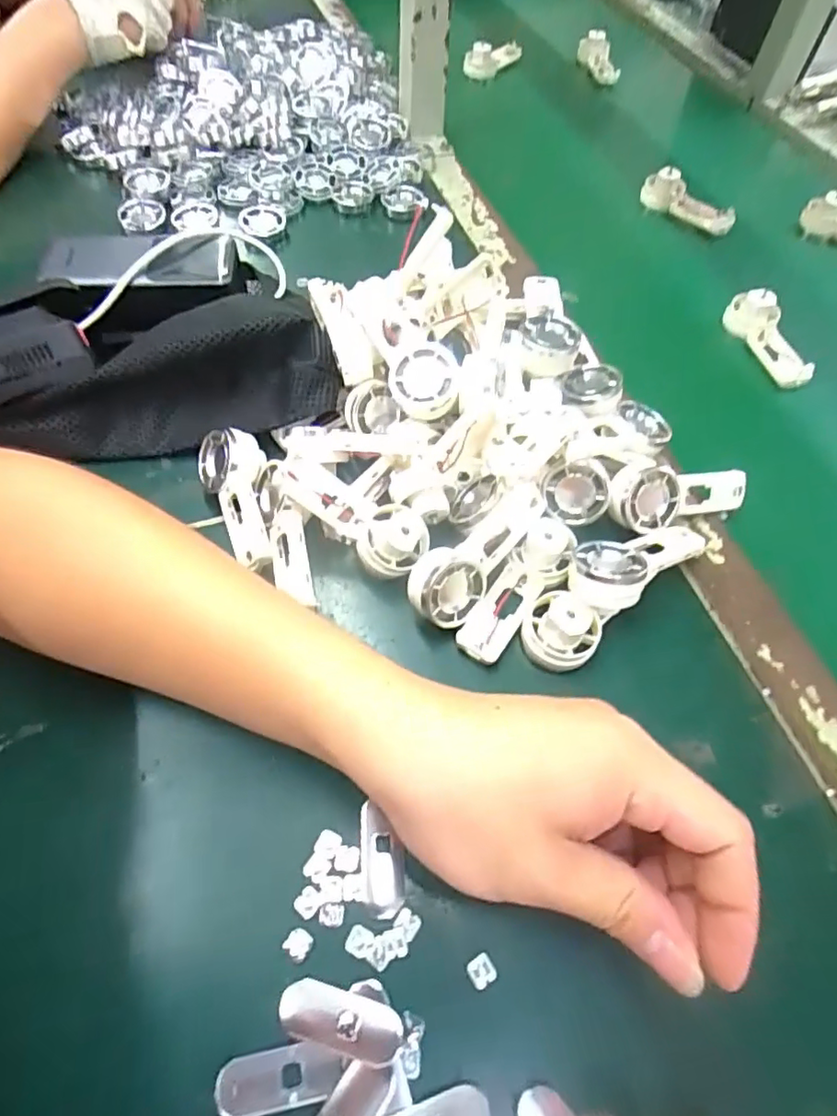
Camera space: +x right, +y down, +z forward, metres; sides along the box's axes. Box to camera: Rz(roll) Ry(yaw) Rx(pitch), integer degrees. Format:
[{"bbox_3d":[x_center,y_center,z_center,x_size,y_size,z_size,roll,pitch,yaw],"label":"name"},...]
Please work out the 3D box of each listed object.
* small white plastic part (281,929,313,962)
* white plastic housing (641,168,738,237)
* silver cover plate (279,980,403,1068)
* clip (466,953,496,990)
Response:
[{"bbox_3d":[-0.052,0.166,0.254,0.011,0.004,0.011,0,58,-1],"label":"small white plastic part"},{"bbox_3d":[0.261,-0.347,0.573,0.094,0.032,0.021,37,64,18],"label":"white plastic housing"},{"bbox_3d":[-0.032,0.190,0.242,0.050,0.008,0.018,13,59,7],"label":"silver cover plate"},{"bbox_3d":[0.027,0.174,0.248,0.011,0.004,0.011,-27,62,-17],"label":"clip"}]

